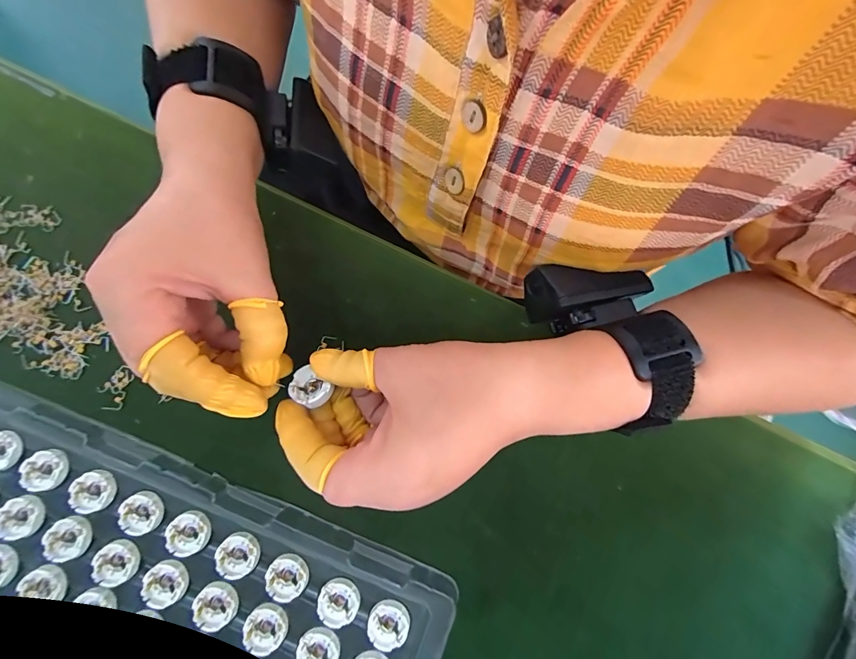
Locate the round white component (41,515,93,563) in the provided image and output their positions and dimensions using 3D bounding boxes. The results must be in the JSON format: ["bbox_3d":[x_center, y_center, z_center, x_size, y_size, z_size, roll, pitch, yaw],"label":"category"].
[{"bbox_3d":[-0.207,0.120,0.221,0.023,0.004,0.023,0,79,-1],"label":"round white component"}]

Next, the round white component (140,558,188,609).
[{"bbox_3d":[-0.149,0.144,0.217,0.023,0.004,0.024,0,79,-1],"label":"round white component"}]

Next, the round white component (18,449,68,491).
[{"bbox_3d":[-0.228,0.083,0.228,0.024,0.004,0.023,0,79,-1],"label":"round white component"}]

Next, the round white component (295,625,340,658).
[{"bbox_3d":[-0.061,0.179,0.213,0.023,0.004,0.023,0,79,-1],"label":"round white component"}]

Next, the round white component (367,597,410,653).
[{"bbox_3d":[-0.022,0.164,0.213,0.022,0.004,0.023,0,79,-1],"label":"round white component"}]

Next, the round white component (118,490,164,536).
[{"bbox_3d":[-0.167,0.107,0.224,0.023,0.004,0.023,0,79,-1],"label":"round white component"}]

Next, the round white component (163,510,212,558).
[{"bbox_3d":[-0.138,0.118,0.223,0.023,0.004,0.024,0,79,-1],"label":"round white component"}]

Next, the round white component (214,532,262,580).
[{"bbox_3d":[-0.109,0.130,0.221,0.023,0.005,0.023,0,79,-1],"label":"round white component"}]

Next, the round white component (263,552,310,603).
[{"bbox_3d":[-0.080,0.141,0.219,0.023,0.005,0.024,0,79,-1],"label":"round white component"}]

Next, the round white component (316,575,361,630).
[{"bbox_3d":[-0.051,0.154,0.218,0.023,0.004,0.024,0,79,-1],"label":"round white component"}]

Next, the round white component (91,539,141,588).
[{"bbox_3d":[-0.179,0.133,0.220,0.025,0.004,0.023,0,79,-1],"label":"round white component"}]

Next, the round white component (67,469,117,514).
[{"bbox_3d":[-0.197,0.095,0.226,0.024,0.004,0.024,0,79,-1],"label":"round white component"}]

